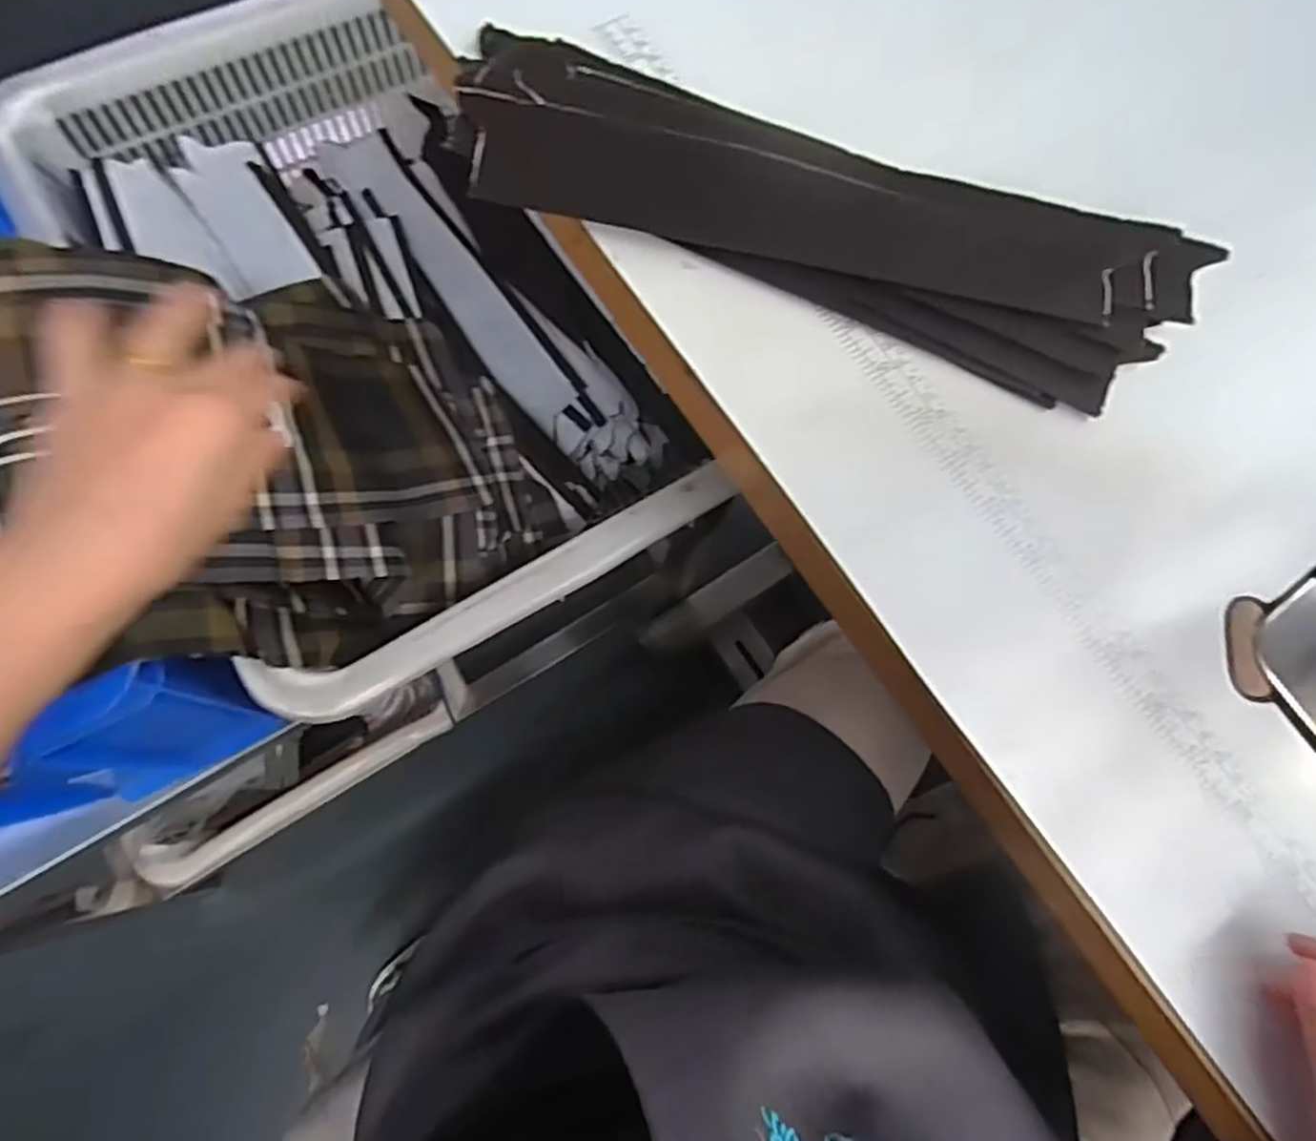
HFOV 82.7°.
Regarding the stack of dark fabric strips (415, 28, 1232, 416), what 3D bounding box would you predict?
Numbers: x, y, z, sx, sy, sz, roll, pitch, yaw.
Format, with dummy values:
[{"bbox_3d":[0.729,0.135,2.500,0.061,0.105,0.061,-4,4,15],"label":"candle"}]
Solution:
[{"bbox_3d":[0.071,-0.166,0.343,0.349,0.021,0.094,20,73,0],"label":"stack of dark fabric strips"}]

